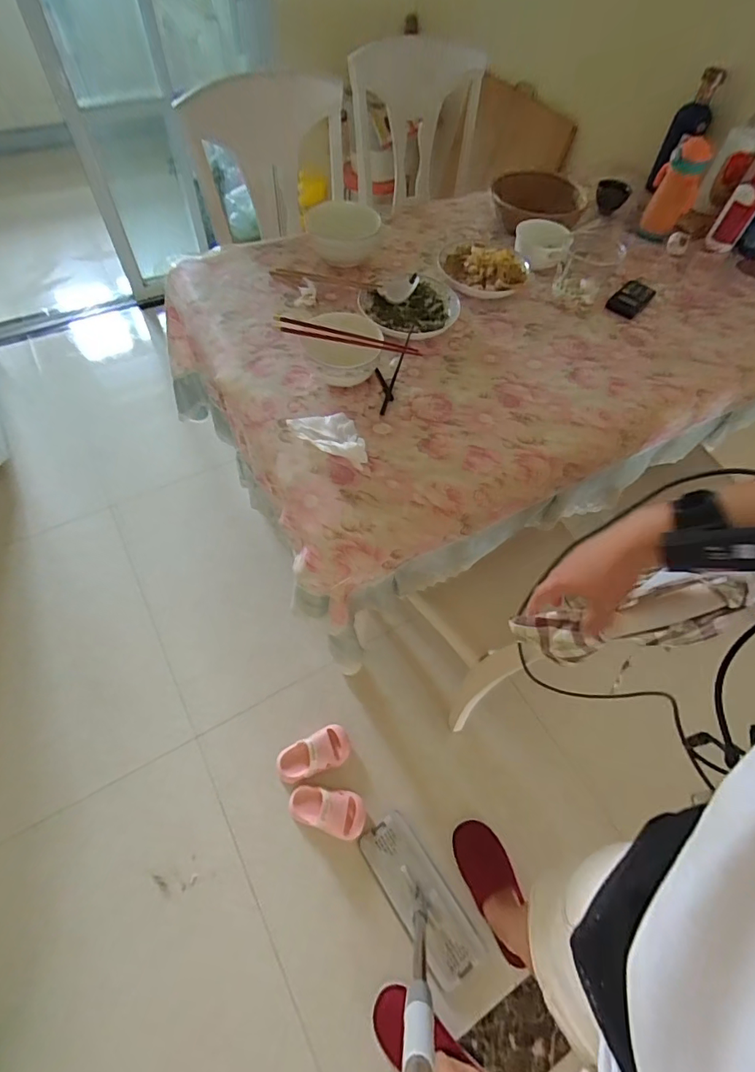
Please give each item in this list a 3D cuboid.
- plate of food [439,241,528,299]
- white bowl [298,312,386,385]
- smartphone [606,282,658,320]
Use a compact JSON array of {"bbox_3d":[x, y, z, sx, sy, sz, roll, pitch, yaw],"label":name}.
[{"bbox_3d":[0.208,-0.542,0.971,0.181,0.046,0.168,2,59,-3],"label":"plate of food"},{"bbox_3d":[-0.057,-0.297,0.780,0.122,0.074,0.123,4,58,-2],"label":"white bowl"},{"bbox_3d":[0.537,-0.502,1.003,0.066,0.011,0.134,37,63,17],"label":"smartphone"}]

